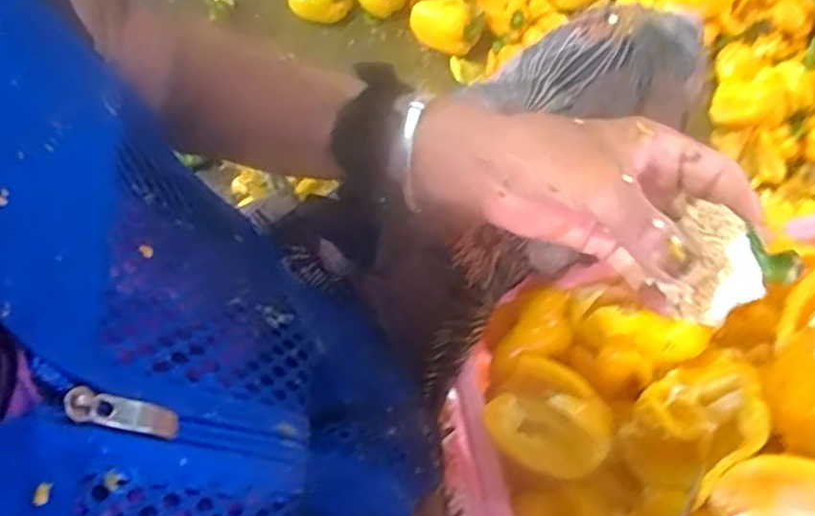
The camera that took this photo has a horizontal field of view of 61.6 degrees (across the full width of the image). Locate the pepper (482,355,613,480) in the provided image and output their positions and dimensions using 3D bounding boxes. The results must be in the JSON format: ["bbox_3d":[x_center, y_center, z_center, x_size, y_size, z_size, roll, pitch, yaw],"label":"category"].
[{"bbox_3d":[0.094,0.112,0.466,0.086,0.037,0.070,27,69,19],"label":"pepper"}]

